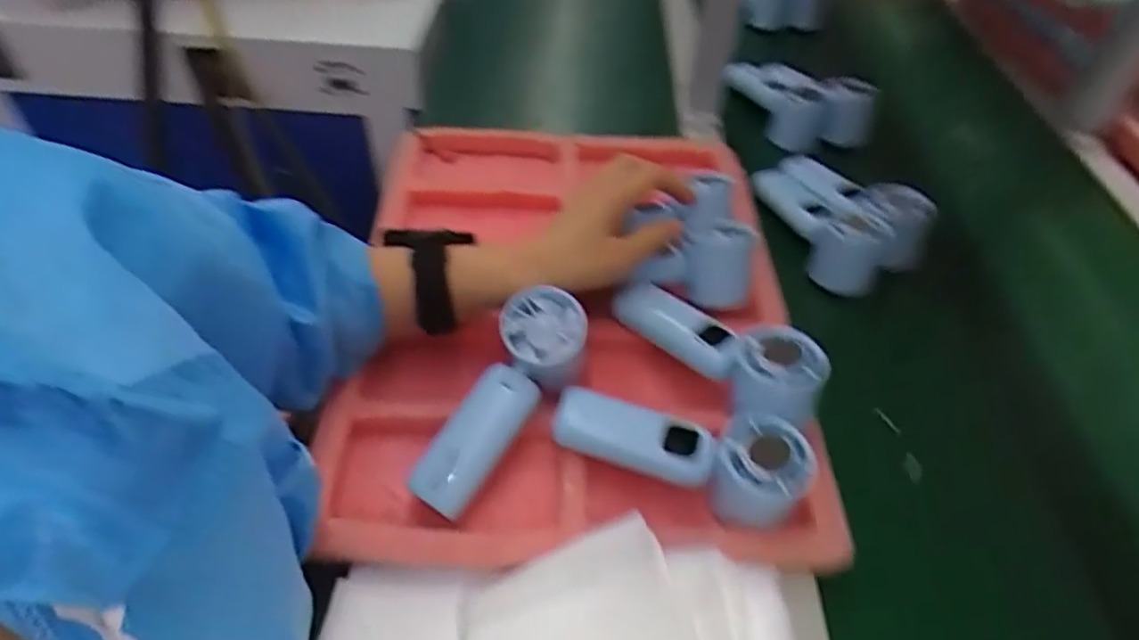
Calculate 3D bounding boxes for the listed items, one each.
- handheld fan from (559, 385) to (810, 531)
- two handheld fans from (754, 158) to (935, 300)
[{"bbox_3d":[0.066,0.082,0.397,0.153,0.040,0.056,11,48,6],"label":"handheld fan"},{"bbox_3d":[0.239,-0.097,0.580,0.096,0.060,0.140,-15,51,-16],"label":"two handheld fans"}]

